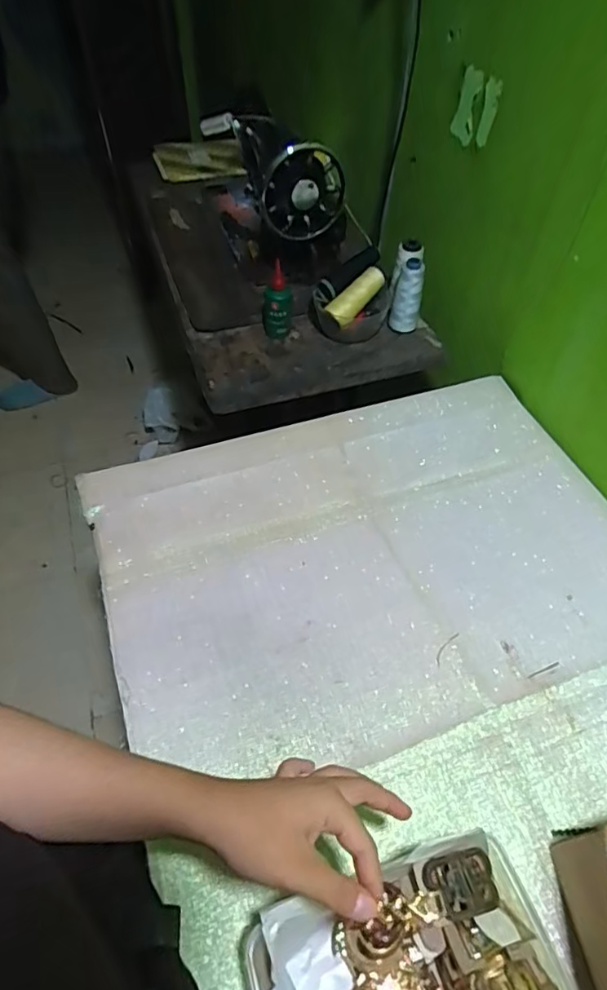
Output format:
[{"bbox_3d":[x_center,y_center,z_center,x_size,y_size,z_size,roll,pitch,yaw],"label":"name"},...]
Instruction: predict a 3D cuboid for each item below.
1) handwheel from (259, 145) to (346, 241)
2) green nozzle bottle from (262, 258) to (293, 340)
[{"bbox_3d":[0.001,-0.445,0.817,0.126,0.133,0.038,-12,53,-11],"label":"handwheel"},{"bbox_3d":[-0.042,-0.297,0.857,0.047,0.119,0.048,-2,52,-1],"label":"green nozzle bottle"}]

